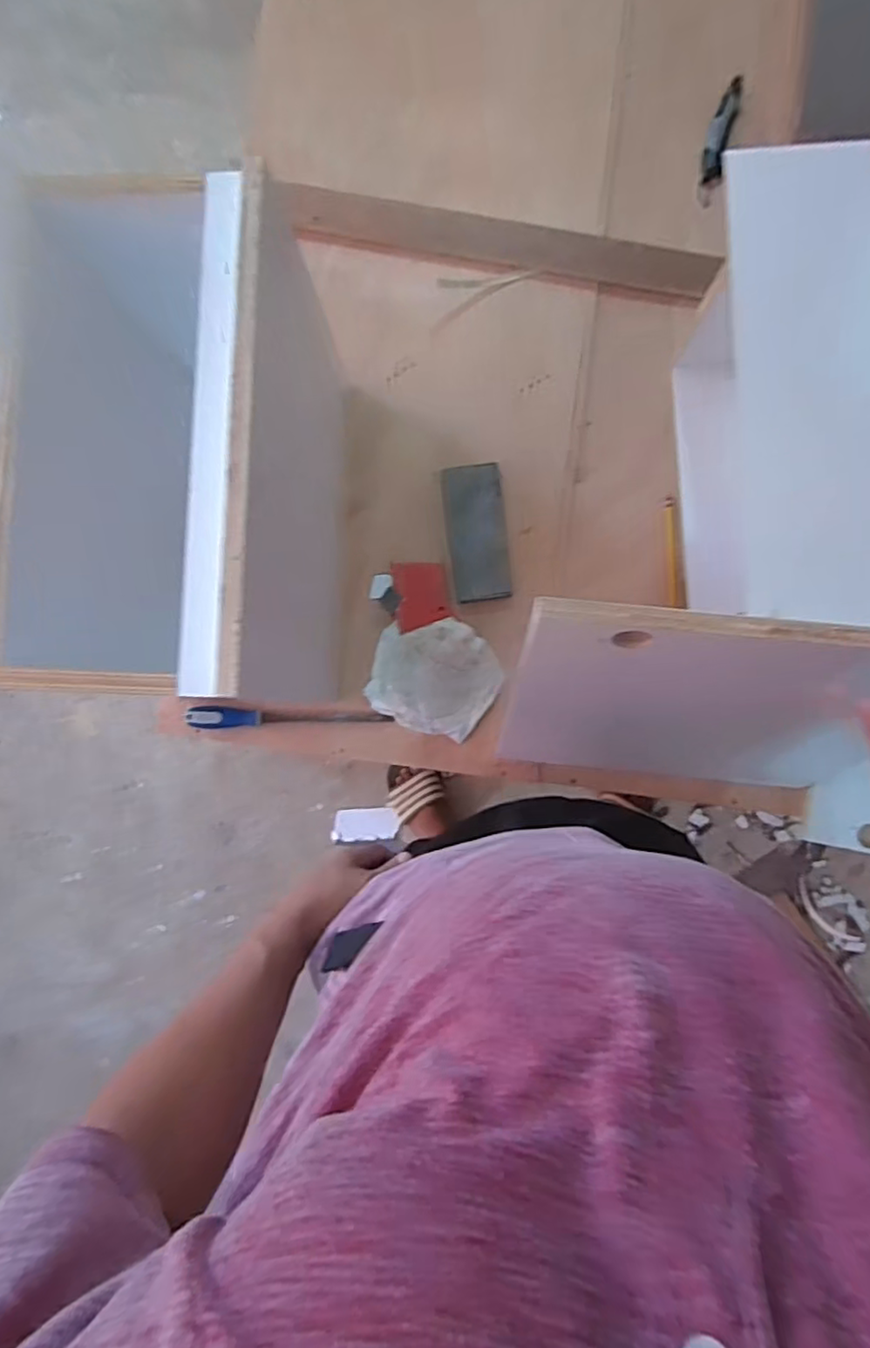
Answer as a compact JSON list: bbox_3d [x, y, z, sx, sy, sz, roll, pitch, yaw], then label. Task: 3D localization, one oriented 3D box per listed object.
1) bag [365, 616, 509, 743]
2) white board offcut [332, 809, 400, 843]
[{"bbox_3d":[-0.003,0.001,0.959,0.185,0.029,0.168,30,88,4],"label":"bag"},{"bbox_3d":[-0.144,0.314,1.328,0.136,0.015,0.065,-4,86,3],"label":"white board offcut"}]

